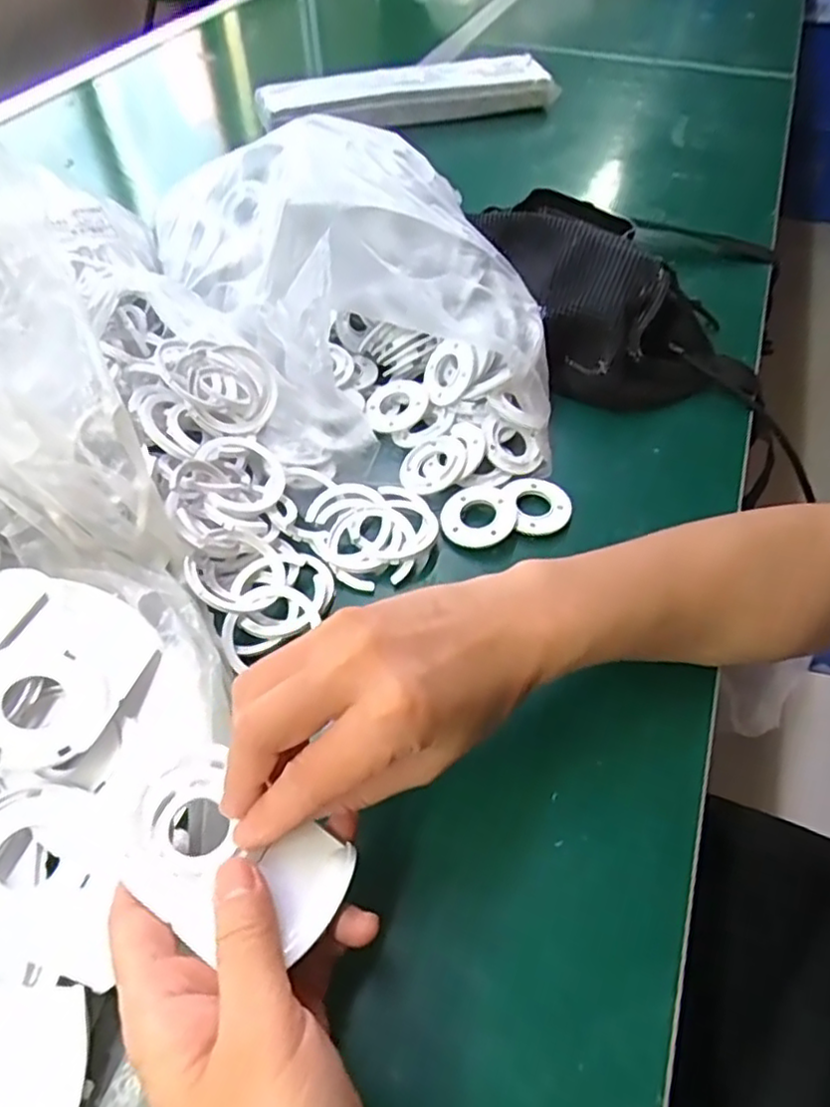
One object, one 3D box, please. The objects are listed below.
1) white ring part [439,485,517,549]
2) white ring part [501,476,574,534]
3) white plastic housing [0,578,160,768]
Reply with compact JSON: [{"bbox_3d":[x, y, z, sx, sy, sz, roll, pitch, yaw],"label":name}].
[{"bbox_3d":[0.038,-0.024,0.400,0.044,0.005,0.043,6,52,6],"label":"white ring part"},{"bbox_3d":[0.076,-0.031,0.410,0.038,0.006,0.046,-11,52,-8],"label":"white ring part"},{"bbox_3d":[-0.152,0.052,0.289,0.054,0.016,0.079,30,51,-8],"label":"white plastic housing"}]

